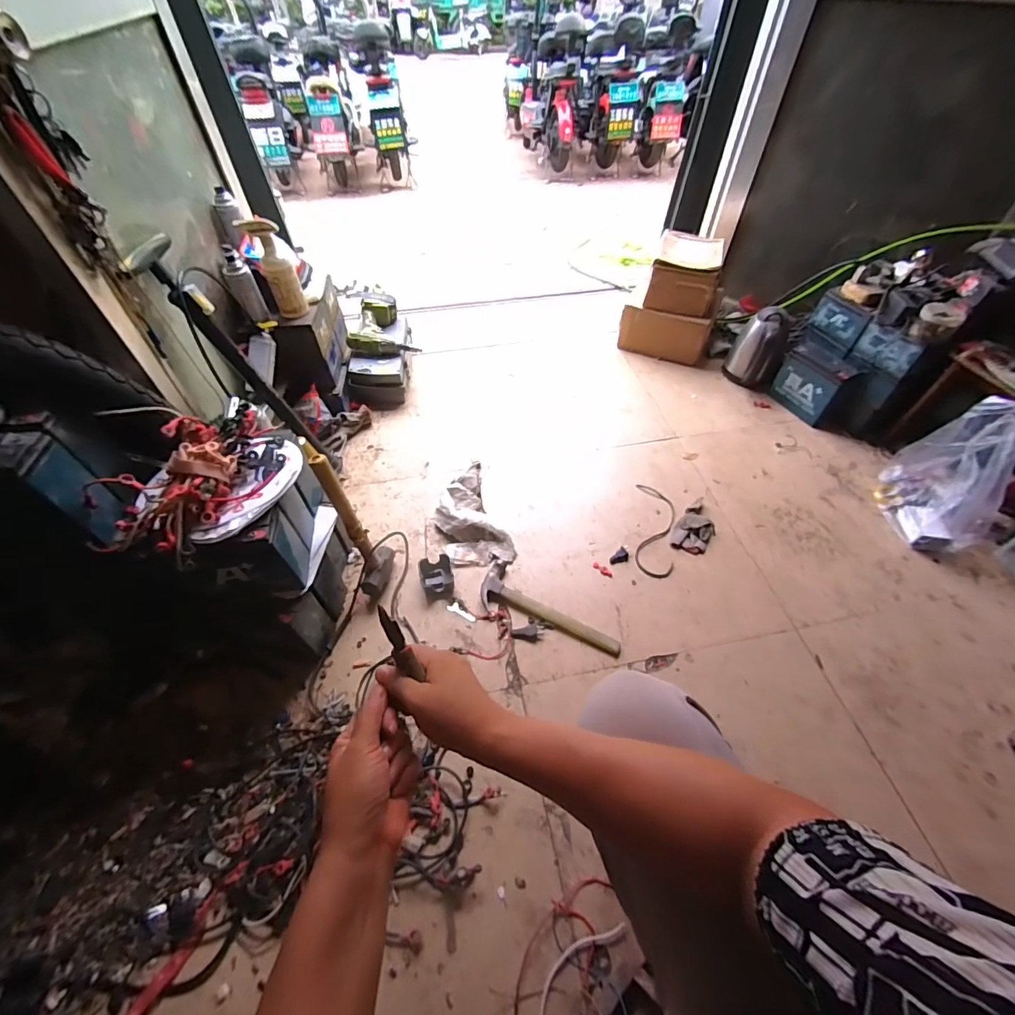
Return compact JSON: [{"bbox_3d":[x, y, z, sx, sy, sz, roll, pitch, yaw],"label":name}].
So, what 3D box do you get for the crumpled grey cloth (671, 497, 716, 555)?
[{"bbox_3d":[0.467,0.045,1.109,0.084,0.023,0.181,29,55,22],"label":"crumpled grey cloth"}]

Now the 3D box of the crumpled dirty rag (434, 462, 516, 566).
[{"bbox_3d":[-0.098,0.012,1.114,0.162,0.056,0.307,-17,52,-14],"label":"crumpled dirty rag"}]

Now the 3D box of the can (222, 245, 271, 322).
[{"bbox_3d":[-0.648,-0.544,1.101,0.061,0.171,0.064,-32,36,-25],"label":"can"}]

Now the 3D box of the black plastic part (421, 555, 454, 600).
[{"bbox_3d":[-0.157,0.157,1.010,0.069,0.023,0.096,-9,64,-8],"label":"black plastic part"}]

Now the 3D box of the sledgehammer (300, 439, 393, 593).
[{"bbox_3d":[-0.292,0.049,0.898,0.087,0.326,0.130,-17,52,-14],"label":"sledgehammer"}]

